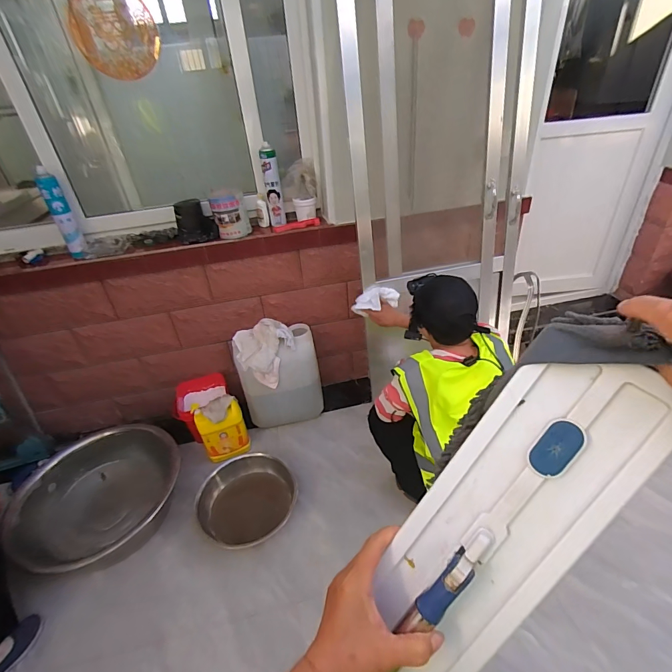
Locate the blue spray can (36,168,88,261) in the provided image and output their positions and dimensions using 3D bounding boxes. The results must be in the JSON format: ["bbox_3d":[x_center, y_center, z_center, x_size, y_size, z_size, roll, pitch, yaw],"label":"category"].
[{"bbox_3d":[-1.001,-0.438,1.375,0.067,0.304,0.068,-25,40,-26],"label":"blue spray can"}]

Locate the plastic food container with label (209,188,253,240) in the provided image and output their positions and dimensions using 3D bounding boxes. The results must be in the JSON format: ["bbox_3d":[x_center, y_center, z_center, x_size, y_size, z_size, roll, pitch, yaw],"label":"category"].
[{"bbox_3d":[-0.427,-0.502,1.529,0.133,0.179,0.136,-12,36,-10],"label":"plastic food container with label"}]

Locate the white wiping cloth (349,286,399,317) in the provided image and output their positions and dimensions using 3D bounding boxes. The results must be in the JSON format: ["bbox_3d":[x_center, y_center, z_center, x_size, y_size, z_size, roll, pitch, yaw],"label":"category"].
[{"bbox_3d":[0.157,-0.146,1.531,0.194,0.108,0.053,-18,34,10],"label":"white wiping cloth"}]

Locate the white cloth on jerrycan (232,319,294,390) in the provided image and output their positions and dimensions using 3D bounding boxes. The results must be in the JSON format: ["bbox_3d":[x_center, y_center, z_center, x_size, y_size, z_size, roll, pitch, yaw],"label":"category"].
[{"bbox_3d":[-0.319,0.067,1.679,0.236,0.219,0.189,-32,43,-32],"label":"white cloth on jerrycan"}]

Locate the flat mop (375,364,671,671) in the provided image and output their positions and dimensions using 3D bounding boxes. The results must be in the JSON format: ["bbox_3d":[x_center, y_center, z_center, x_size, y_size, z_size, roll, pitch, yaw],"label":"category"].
[{"bbox_3d":[0.119,0.201,0.329,0.049,0.412,0.128,21,11,-46],"label":"flat mop"}]

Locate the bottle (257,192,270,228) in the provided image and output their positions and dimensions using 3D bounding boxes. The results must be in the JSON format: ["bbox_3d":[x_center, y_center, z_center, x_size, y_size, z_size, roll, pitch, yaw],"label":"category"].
[{"bbox_3d":[-0.316,-0.536,1.604,0.049,0.130,0.048,-9,35,-6],"label":"bottle"}]

